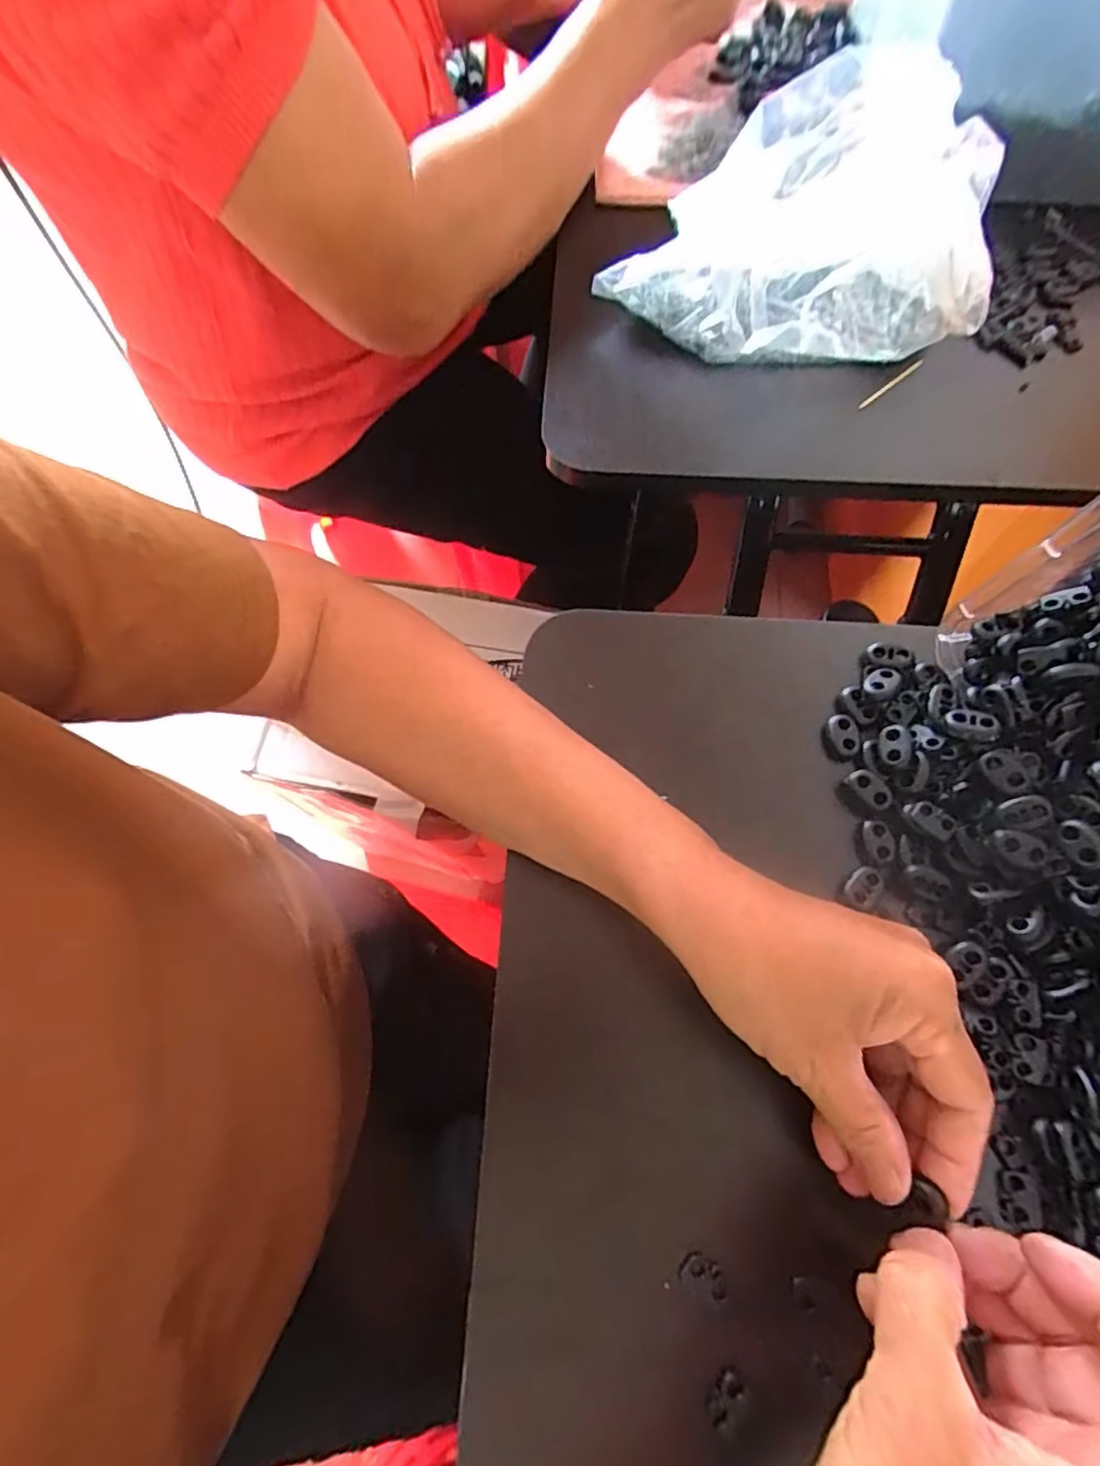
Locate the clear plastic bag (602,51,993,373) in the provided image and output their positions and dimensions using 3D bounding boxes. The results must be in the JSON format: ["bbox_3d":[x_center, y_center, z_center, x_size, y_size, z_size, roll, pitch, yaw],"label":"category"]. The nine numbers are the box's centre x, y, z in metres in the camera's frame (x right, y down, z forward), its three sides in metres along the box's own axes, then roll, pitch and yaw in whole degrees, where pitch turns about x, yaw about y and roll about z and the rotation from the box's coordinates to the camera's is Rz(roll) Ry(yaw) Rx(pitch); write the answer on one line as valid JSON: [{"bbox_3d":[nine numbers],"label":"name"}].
[{"bbox_3d":[0.144,-0.301,0.387,0.218,0.085,0.157,-14,70,-4],"label":"clear plastic bag"}]

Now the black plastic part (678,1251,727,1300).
[{"bbox_3d":[0.058,0.204,0.244,0.017,0.004,0.010,24,71,10],"label":"black plastic part"}]

